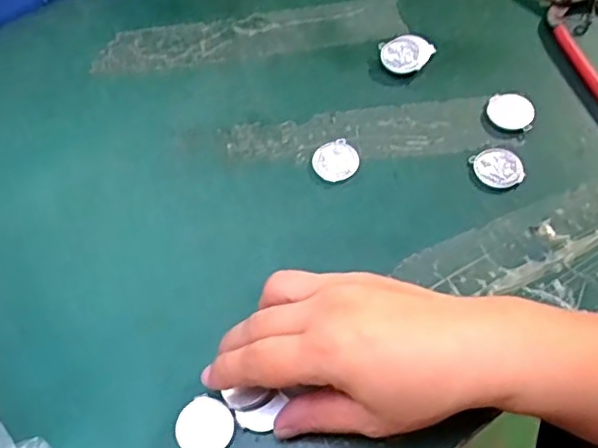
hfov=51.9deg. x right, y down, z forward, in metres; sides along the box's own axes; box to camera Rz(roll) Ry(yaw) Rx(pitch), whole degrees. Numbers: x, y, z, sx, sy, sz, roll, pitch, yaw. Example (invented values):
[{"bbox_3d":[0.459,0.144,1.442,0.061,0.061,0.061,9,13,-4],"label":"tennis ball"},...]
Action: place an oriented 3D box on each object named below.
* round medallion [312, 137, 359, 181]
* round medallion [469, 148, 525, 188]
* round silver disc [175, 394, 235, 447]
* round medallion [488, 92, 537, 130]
[{"bbox_3d":[0.024,-0.042,0.399,0.029,0.004,0.028,-1,60,1],"label":"round medallion"},{"bbox_3d":[0.127,-0.035,0.393,0.028,0.006,0.030,-1,60,1],"label":"round medallion"},{"bbox_3d":[-0.049,0.104,0.316,0.029,0.004,0.029,-1,60,1],"label":"round silver disc"},{"bbox_3d":[0.141,-0.075,0.409,0.030,0.004,0.029,-1,60,1],"label":"round medallion"}]

